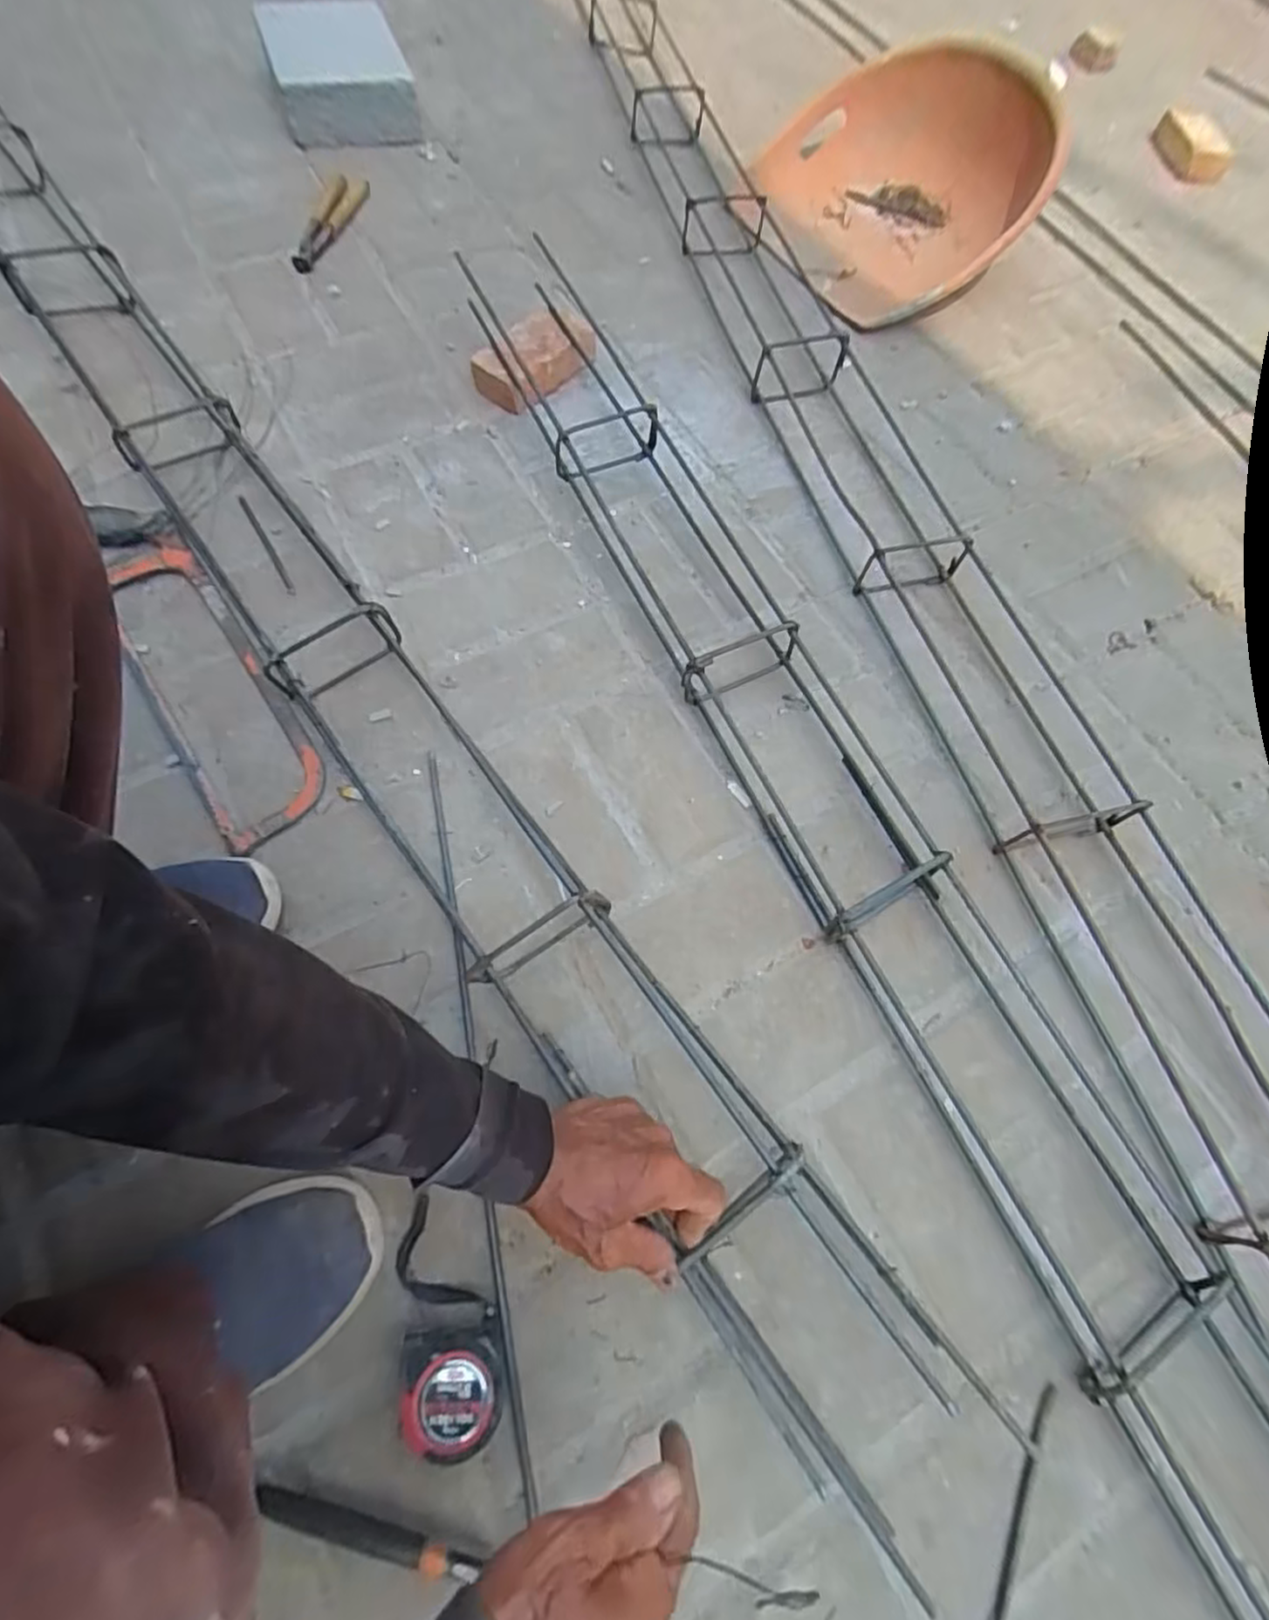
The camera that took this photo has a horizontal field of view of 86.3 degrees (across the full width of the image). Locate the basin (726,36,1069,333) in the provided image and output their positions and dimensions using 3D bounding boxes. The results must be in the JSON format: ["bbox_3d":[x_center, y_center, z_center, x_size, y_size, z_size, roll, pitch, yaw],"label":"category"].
[{"bbox_3d":[0.382,-0.941,1.012,0.434,0.166,0.425,1,66,-3],"label":"basin"}]

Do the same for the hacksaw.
[{"bbox_3d":[-0.436,-0.151,0.668,0.109,0.031,0.420,-33,72,-16],"label":"hacksaw"}]

